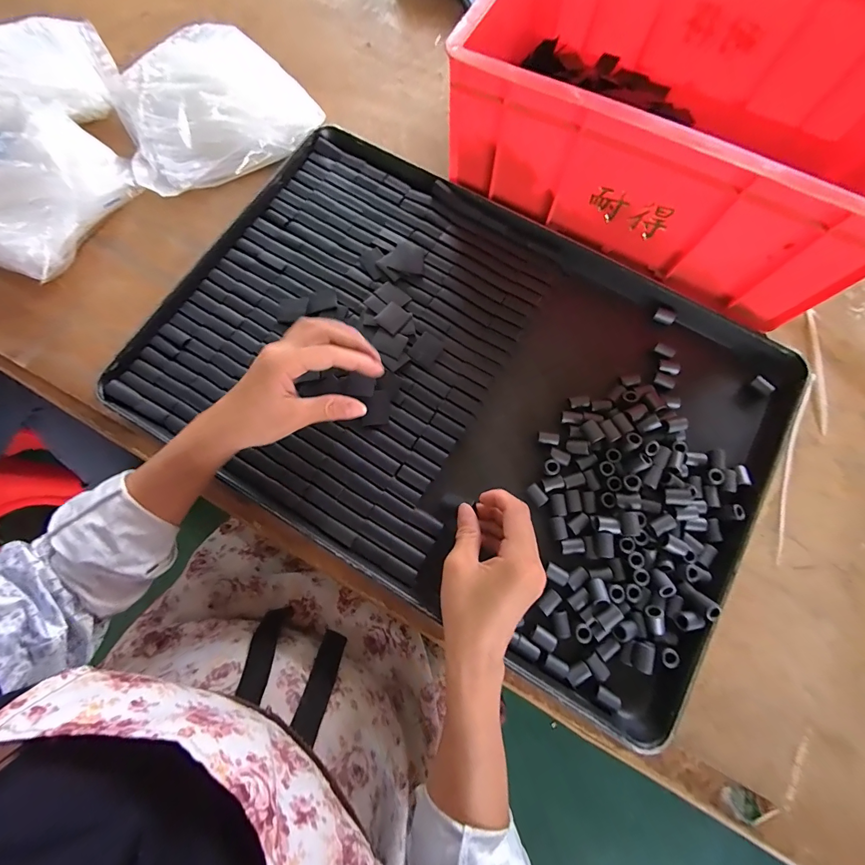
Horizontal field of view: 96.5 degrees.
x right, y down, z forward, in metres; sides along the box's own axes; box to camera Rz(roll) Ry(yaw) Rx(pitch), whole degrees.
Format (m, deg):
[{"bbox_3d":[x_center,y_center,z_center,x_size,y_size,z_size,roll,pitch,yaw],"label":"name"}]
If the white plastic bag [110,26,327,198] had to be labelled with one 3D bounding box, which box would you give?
[{"bbox_3d":[-0.257,-0.378,0.450,0.214,0.046,0.187,-30,78,-7],"label":"white plastic bag"}]

